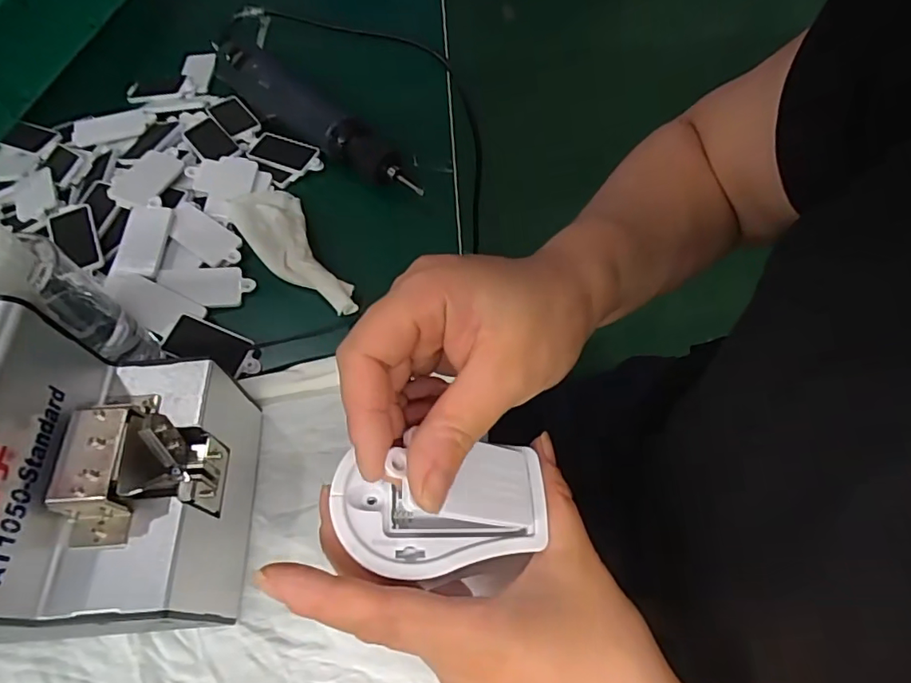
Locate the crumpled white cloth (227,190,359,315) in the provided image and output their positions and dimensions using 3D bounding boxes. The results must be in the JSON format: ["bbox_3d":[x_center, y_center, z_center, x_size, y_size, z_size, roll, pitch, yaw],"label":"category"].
[{"bbox_3d":[-0.123,-0.069,0.407,0.050,0.013,0.142,-32,64,-14],"label":"crumpled white cloth"}]

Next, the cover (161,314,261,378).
[{"bbox_3d":[-0.170,0.004,0.377,0.069,0.006,0.030,22,76,9],"label":"cover"}]

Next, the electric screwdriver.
[{"bbox_3d":[-0.127,-0.195,0.469,0.047,0.032,0.251,-41,66,-19],"label":"electric screwdriver"}]

